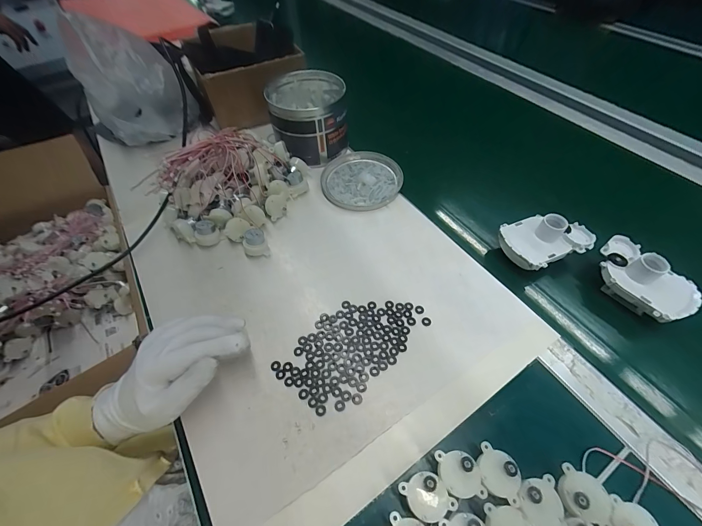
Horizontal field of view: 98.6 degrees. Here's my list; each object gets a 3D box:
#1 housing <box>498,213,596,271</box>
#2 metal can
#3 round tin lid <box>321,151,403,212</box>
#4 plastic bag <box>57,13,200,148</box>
[{"bbox_3d":[0.250,-0.032,0.390,0.102,0.050,0.070,-16,56,-10],"label":"housing"},{"bbox_3d":[-0.073,-0.250,0.526,0.125,0.105,0.143,-7,55,-4],"label":"metal can"},{"bbox_3d":[0.019,-0.138,0.500,0.129,0.014,0.131,0,54,1],"label":"round tin lid"},{"bbox_3d":[-0.376,-0.304,0.520,0.150,0.175,0.161,-39,62,-23],"label":"plastic bag"}]

